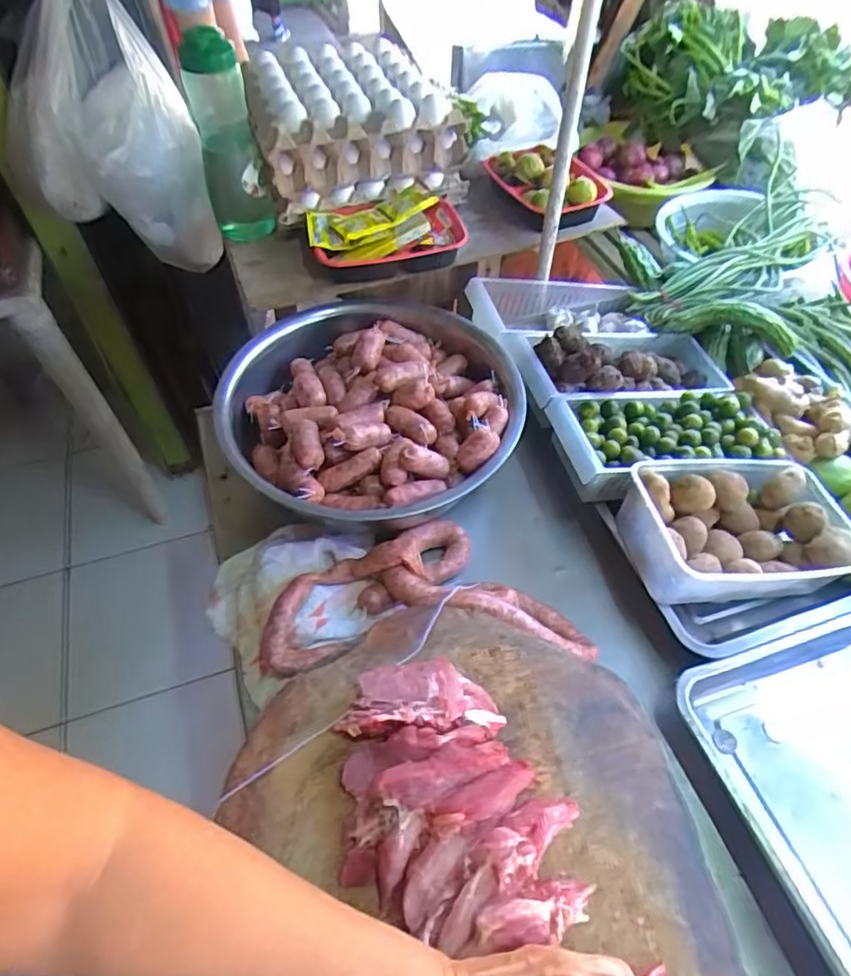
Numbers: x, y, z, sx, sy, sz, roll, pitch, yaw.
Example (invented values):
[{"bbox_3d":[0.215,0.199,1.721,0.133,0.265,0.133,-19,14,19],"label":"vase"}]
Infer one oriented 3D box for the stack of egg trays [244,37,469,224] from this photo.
[{"bbox_3d":[-0.112,-0.567,0.937,0.300,0.119,0.268,-14,54,-8],"label":"stack of egg trays"}]

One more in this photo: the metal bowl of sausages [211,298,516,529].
[{"bbox_3d":[-0.072,-0.105,0.777,0.371,0.107,0.368,-1,53,1],"label":"metal bowl of sausages"}]

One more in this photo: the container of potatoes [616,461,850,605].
[{"bbox_3d":[0.359,0.045,0.682,0.250,0.090,0.155,-8,54,-4],"label":"container of potatoes"}]

